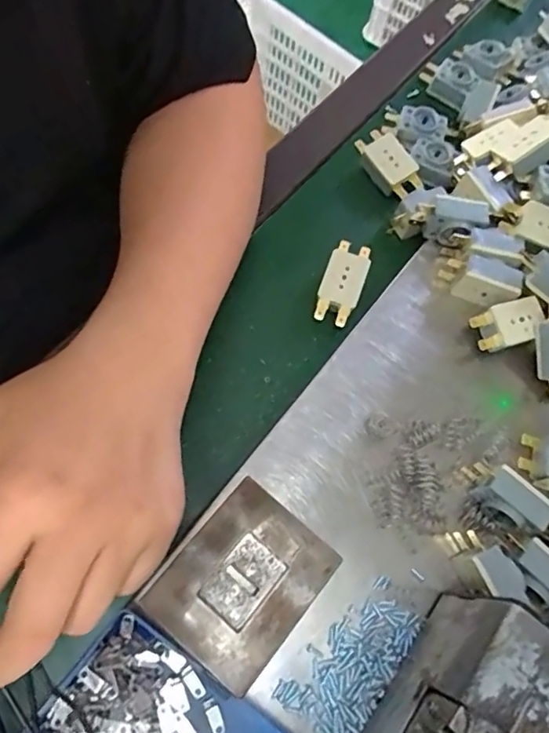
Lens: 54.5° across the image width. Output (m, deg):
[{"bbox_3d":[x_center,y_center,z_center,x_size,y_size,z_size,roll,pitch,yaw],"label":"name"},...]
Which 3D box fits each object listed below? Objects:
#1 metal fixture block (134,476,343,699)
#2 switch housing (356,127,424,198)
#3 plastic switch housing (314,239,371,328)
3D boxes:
[{"bbox_3d":[-0.016,0.109,0.269,0.064,0.035,0.078,39,69,10],"label":"metal fixture block"},{"bbox_3d":[0.084,-0.154,0.396,0.029,0.013,0.056,-24,73,-15],"label":"switch housing"},{"bbox_3d":[0.046,-0.058,0.360,0.027,0.010,0.058,18,79,7],"label":"plastic switch housing"}]

